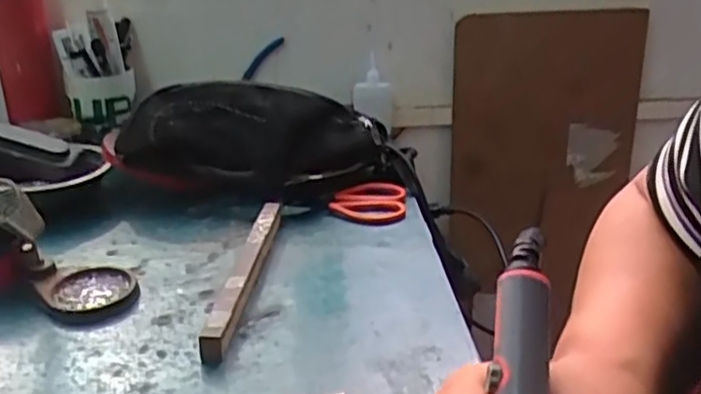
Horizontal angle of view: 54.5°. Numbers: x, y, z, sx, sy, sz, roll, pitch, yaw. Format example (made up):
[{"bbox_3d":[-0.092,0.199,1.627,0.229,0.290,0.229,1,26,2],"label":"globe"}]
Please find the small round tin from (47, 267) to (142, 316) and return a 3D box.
[{"bbox_3d":[-0.202,0.073,0.538,0.064,0.009,0.065,-11,25,-23],"label":"small round tin"}]

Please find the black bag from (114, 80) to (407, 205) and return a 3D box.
[{"bbox_3d":[-0.088,-0.049,0.674,0.264,0.110,0.091,-1,23,-1],"label":"black bag"}]

